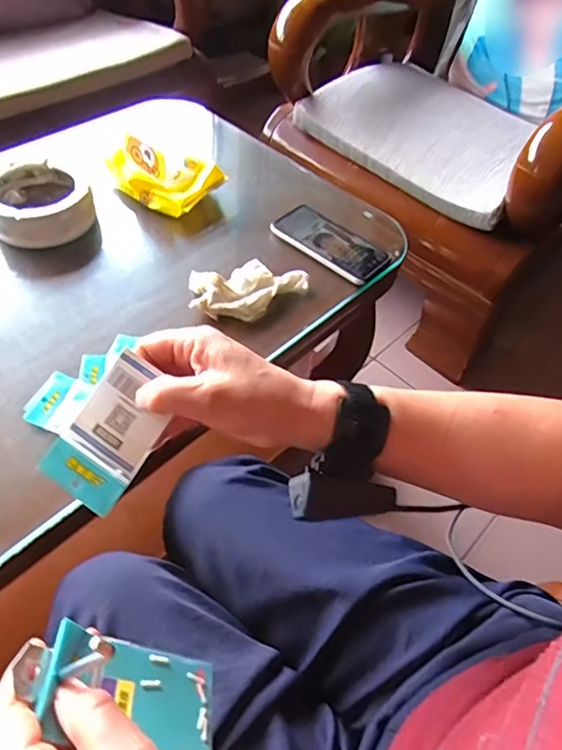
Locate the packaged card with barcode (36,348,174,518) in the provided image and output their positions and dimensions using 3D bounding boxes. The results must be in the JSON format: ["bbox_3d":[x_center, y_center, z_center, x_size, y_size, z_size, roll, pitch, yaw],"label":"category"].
[{"bbox_3d":[-0.108,0.037,0.345,0.054,0.004,0.094,35,85,3],"label":"packaged card with barcode"}]

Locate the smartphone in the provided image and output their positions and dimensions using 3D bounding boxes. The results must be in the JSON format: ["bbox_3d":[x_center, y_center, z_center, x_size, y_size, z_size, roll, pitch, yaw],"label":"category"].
[{"bbox_3d":[0.068,-0.189,0.747,0.165,0.016,0.080,36,57,20],"label":"smartphone"}]

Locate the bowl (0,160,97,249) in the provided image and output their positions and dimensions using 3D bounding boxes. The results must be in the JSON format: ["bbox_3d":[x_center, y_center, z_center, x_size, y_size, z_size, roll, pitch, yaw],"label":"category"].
[{"bbox_3d":[-0.332,-0.236,0.726,0.129,0.050,0.139,3,52,-4],"label":"bowl"}]

